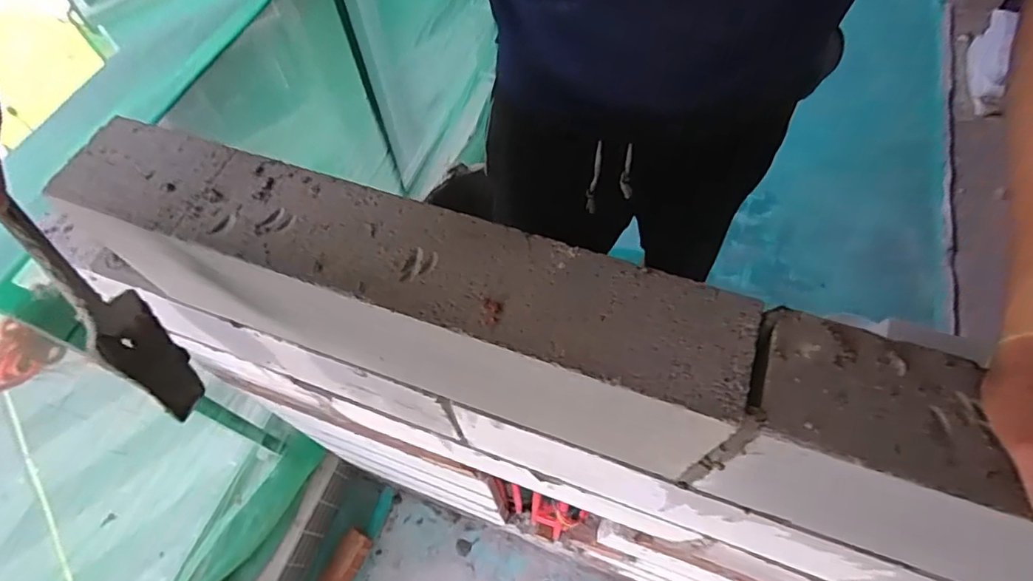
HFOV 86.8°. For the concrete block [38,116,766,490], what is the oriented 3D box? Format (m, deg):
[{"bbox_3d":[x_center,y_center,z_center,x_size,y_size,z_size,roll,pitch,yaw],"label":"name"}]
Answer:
[{"bbox_3d":[-0.106,0.008,0.502,0.564,0.177,0.104,16,63,11],"label":"concrete block"}]

